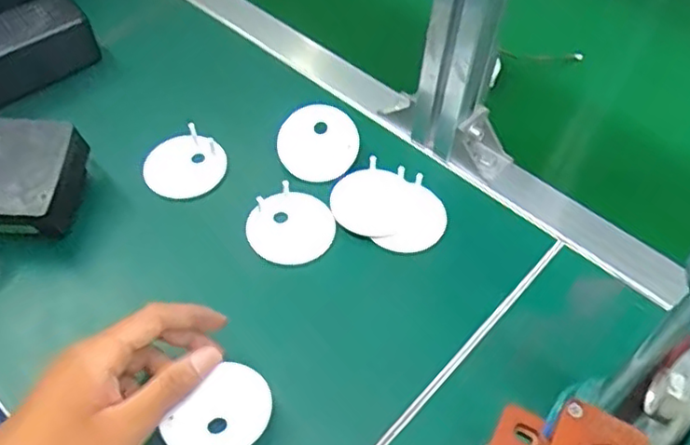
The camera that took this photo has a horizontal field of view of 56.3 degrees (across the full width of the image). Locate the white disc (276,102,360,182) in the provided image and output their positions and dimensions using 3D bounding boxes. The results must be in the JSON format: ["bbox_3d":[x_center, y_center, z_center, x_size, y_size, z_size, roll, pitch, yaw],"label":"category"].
[{"bbox_3d":[-0.021,-0.063,0.508,0.061,0.004,0.060,1,83,-5],"label":"white disc"}]

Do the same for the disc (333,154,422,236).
[{"bbox_3d":[0.021,-0.016,0.478,0.060,0.011,0.057,0,67,-1],"label":"disc"}]

